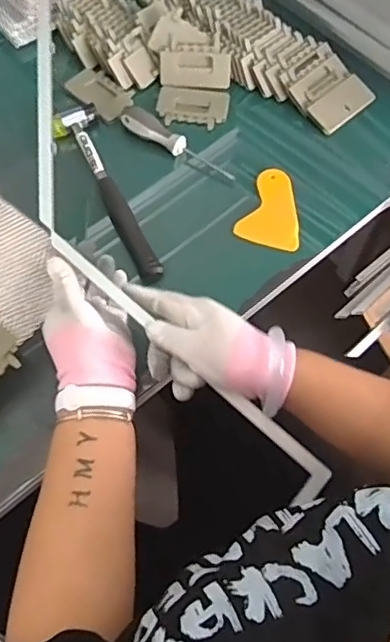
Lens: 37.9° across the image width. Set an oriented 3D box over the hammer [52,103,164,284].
[{"bbox_3d":[-0.097,-0.145,0.644,0.056,0.029,0.247,-23,68,-10],"label":"hammer"}]

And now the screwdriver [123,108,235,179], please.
[{"bbox_3d":[-0.019,-0.209,0.667,0.147,0.019,0.028,30,69,-3],"label":"screwdriver"}]

